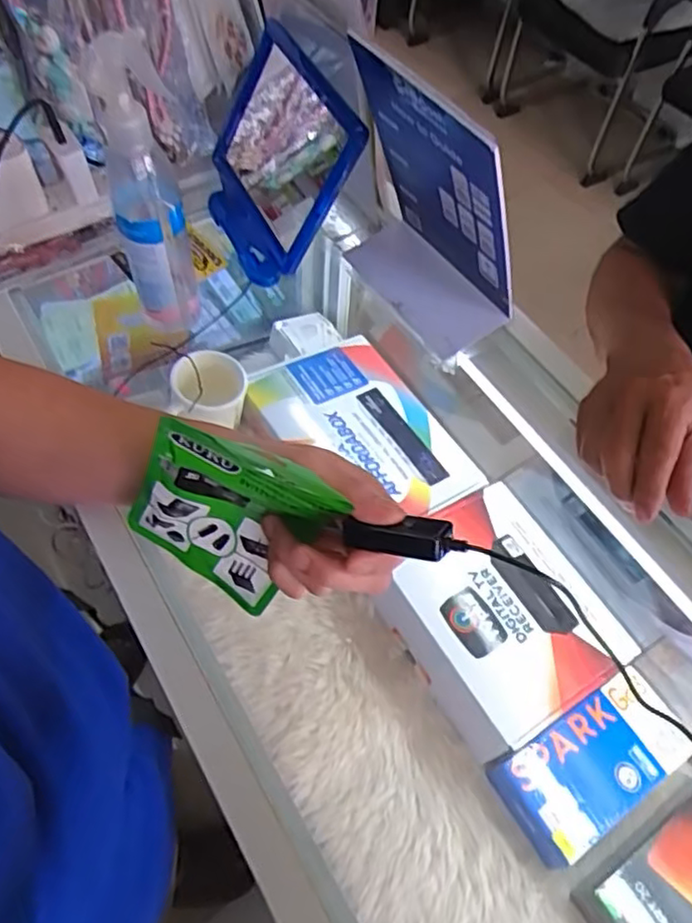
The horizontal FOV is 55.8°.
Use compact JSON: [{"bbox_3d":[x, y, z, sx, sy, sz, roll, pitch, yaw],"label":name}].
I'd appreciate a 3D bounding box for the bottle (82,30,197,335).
[{"bbox_3d":[-0.140,-0.181,0.461,0.049,0.200,0.051,-15,61,-12],"label":"bottle"}]

